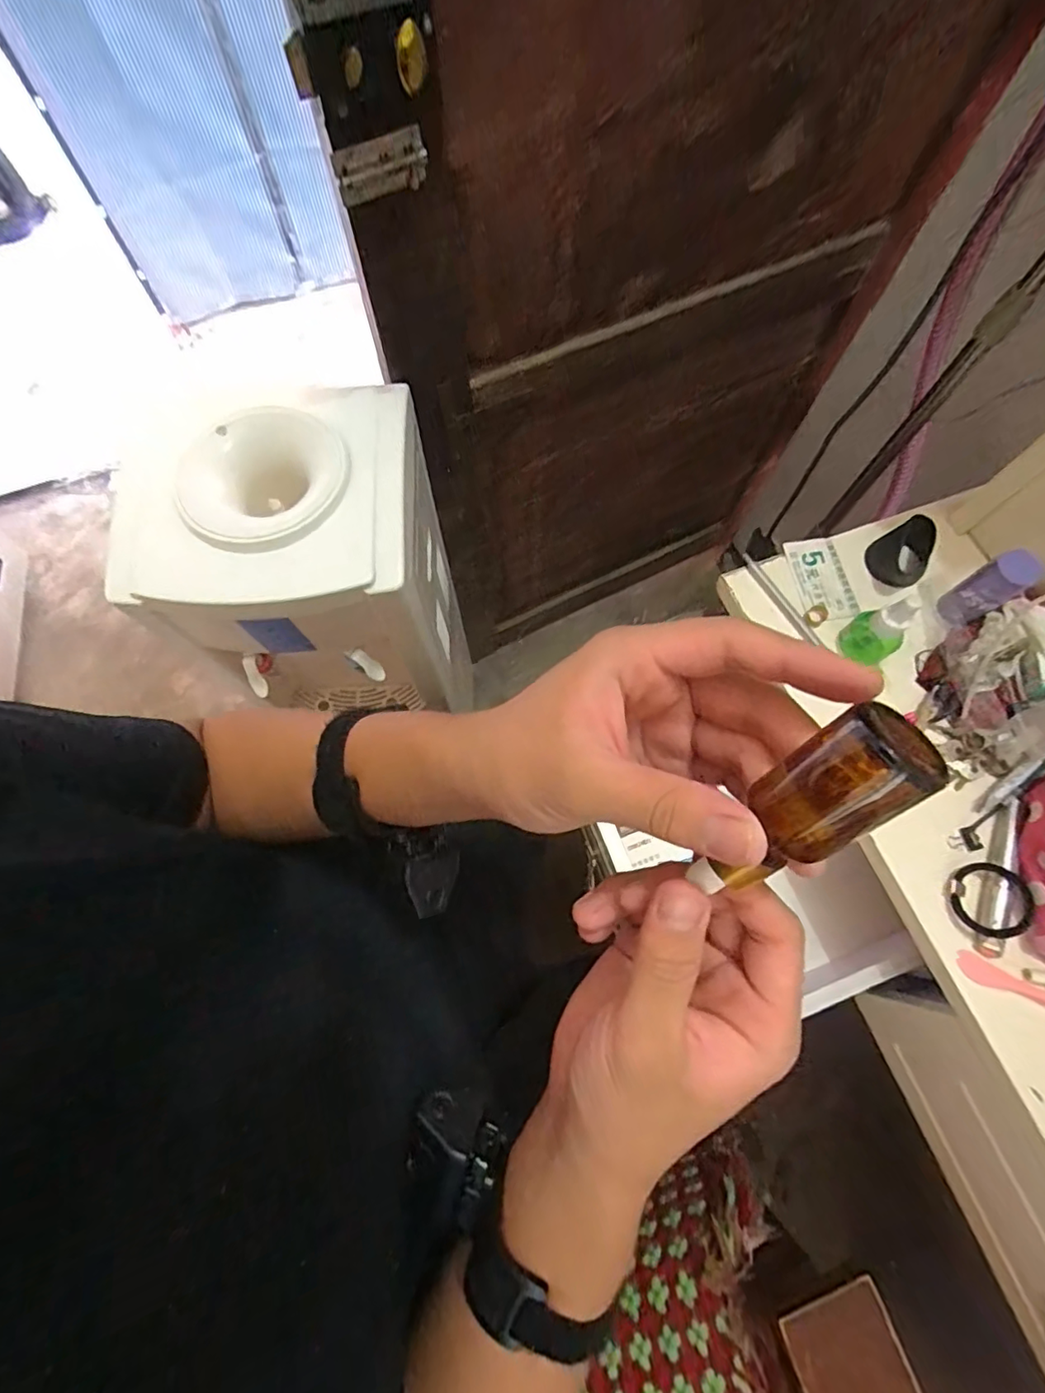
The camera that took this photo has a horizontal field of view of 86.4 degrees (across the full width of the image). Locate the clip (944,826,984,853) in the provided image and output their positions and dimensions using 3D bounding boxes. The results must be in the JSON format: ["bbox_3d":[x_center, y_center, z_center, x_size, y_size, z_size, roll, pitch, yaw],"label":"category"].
[{"bbox_3d":[0.363,0.118,0.457,0.025,0.004,0.018,-17,71,-7],"label":"clip"}]

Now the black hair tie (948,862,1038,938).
[{"bbox_3d":[0.361,0.155,0.427,0.053,0.013,0.053,-10,62,19],"label":"black hair tie"}]

